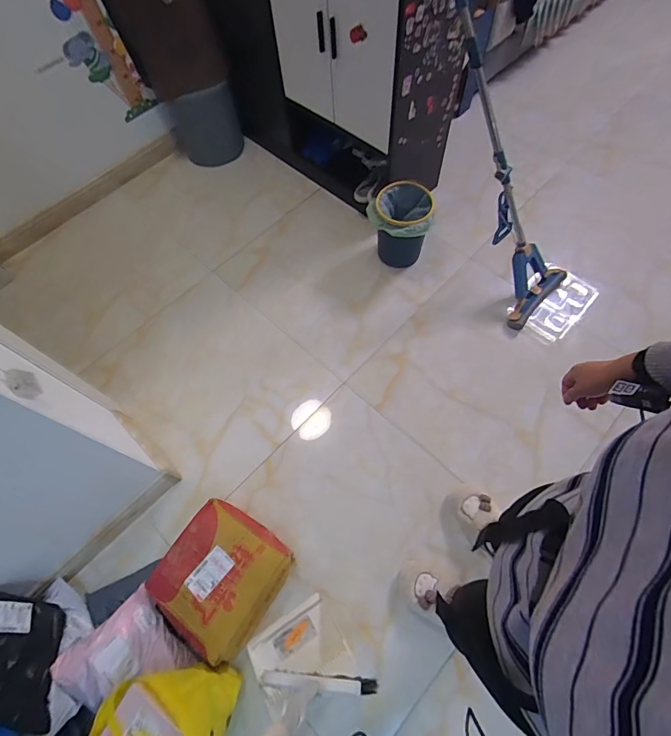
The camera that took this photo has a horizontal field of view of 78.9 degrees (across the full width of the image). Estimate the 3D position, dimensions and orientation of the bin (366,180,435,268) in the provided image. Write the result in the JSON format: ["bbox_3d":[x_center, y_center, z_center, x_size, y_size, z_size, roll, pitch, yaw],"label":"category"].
[{"bbox_3d":[0.252,-0.575,1.666,0.240,0.257,0.252,4,65,6],"label":"bin"}]

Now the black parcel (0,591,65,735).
[{"bbox_3d":[-0.791,0.697,0.981,0.040,0.264,0.273,-37,36,15],"label":"black parcel"}]

